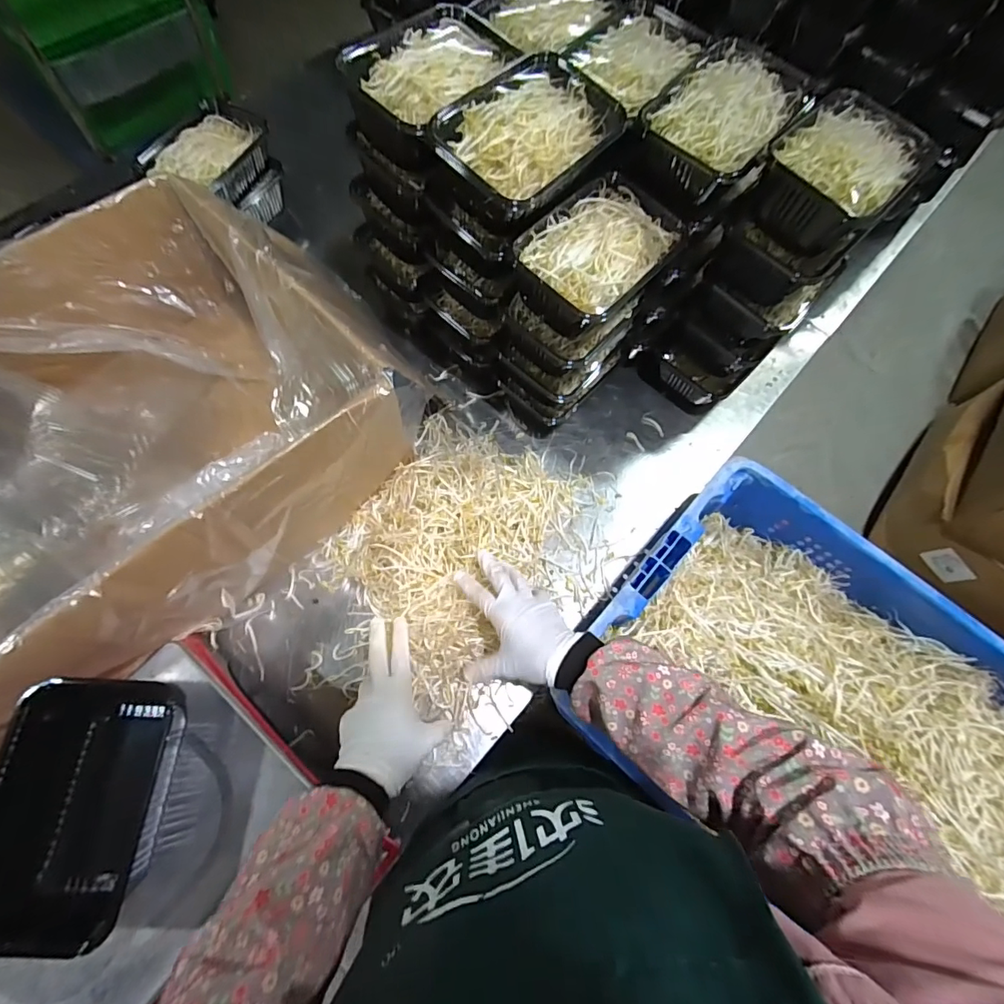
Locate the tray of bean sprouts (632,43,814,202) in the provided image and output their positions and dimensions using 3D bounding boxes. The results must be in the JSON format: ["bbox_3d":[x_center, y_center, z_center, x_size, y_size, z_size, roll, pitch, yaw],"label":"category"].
[{"bbox_3d":[0.228,-0.393,0.507,0.124,0.064,0.184,37,72,10],"label":"tray of bean sprouts"}]

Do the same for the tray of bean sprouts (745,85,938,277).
[{"bbox_3d":[0.339,-0.329,0.496,0.116,0.081,0.181,42,73,12],"label":"tray of bean sprouts"}]

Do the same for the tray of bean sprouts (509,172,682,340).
[{"bbox_3d":[0.100,-0.258,0.511,0.116,0.062,0.171,40,73,11],"label":"tray of bean sprouts"}]

